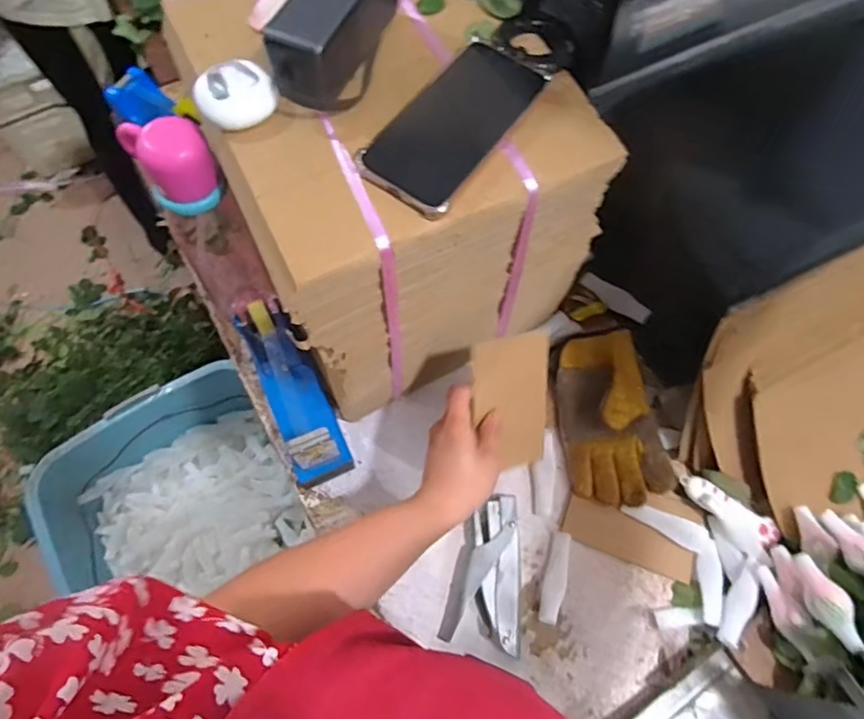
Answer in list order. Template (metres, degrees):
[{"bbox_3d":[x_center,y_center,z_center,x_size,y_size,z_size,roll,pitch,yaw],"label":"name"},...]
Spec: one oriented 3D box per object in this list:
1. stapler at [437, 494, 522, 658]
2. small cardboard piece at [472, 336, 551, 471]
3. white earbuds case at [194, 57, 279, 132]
[{"bbox_3d":[0.058,0.214,0.580,0.073,0.025,0.144,10,68,2],"label":"stapler"},{"bbox_3d":[0.076,0.042,0.527,0.077,0.007,0.125,-9,108,-18],"label":"small cardboard piece"},{"bbox_3d":[-0.153,-0.207,0.433,0.055,0.021,0.058,-30,73,-13],"label":"white earbuds case"}]

